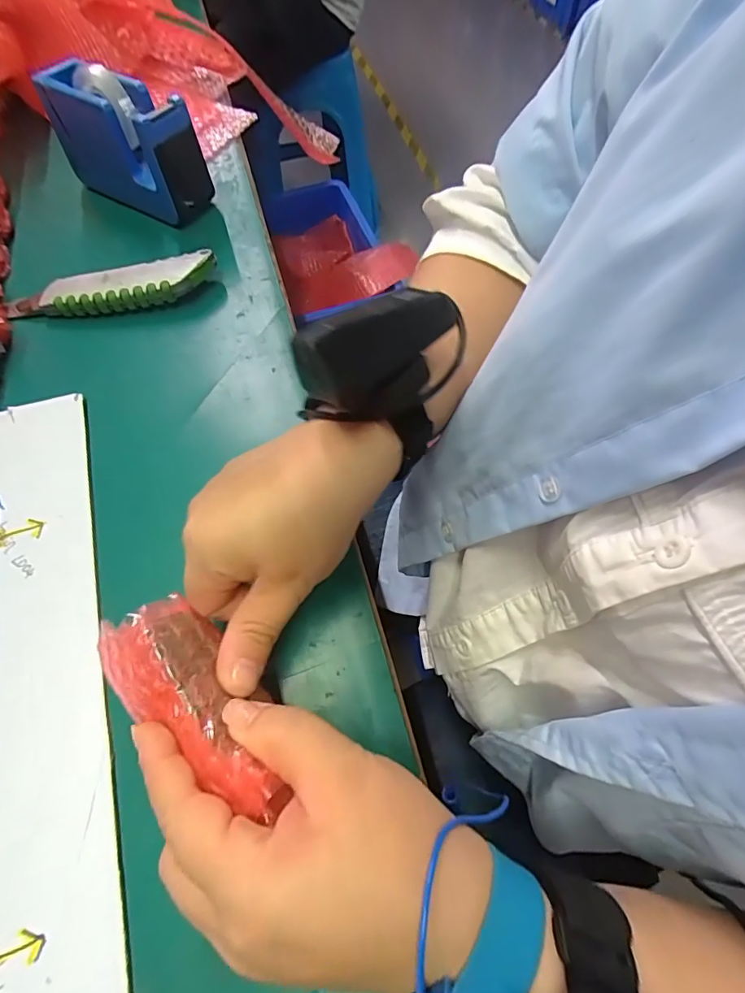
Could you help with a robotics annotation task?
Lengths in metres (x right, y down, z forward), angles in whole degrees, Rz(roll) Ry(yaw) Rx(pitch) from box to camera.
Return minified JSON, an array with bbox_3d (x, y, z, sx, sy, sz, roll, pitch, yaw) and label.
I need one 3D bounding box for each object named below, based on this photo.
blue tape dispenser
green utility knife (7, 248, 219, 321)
[{"bbox_3d":[-0.204,-0.294,0.379,0.133,0.086,0.043,30,65,14],"label":"blue tape dispenser"},{"bbox_3d":[-0.198,-0.156,0.343,0.156,0.027,0.032,-9,63,-6],"label":"green utility knife"}]

